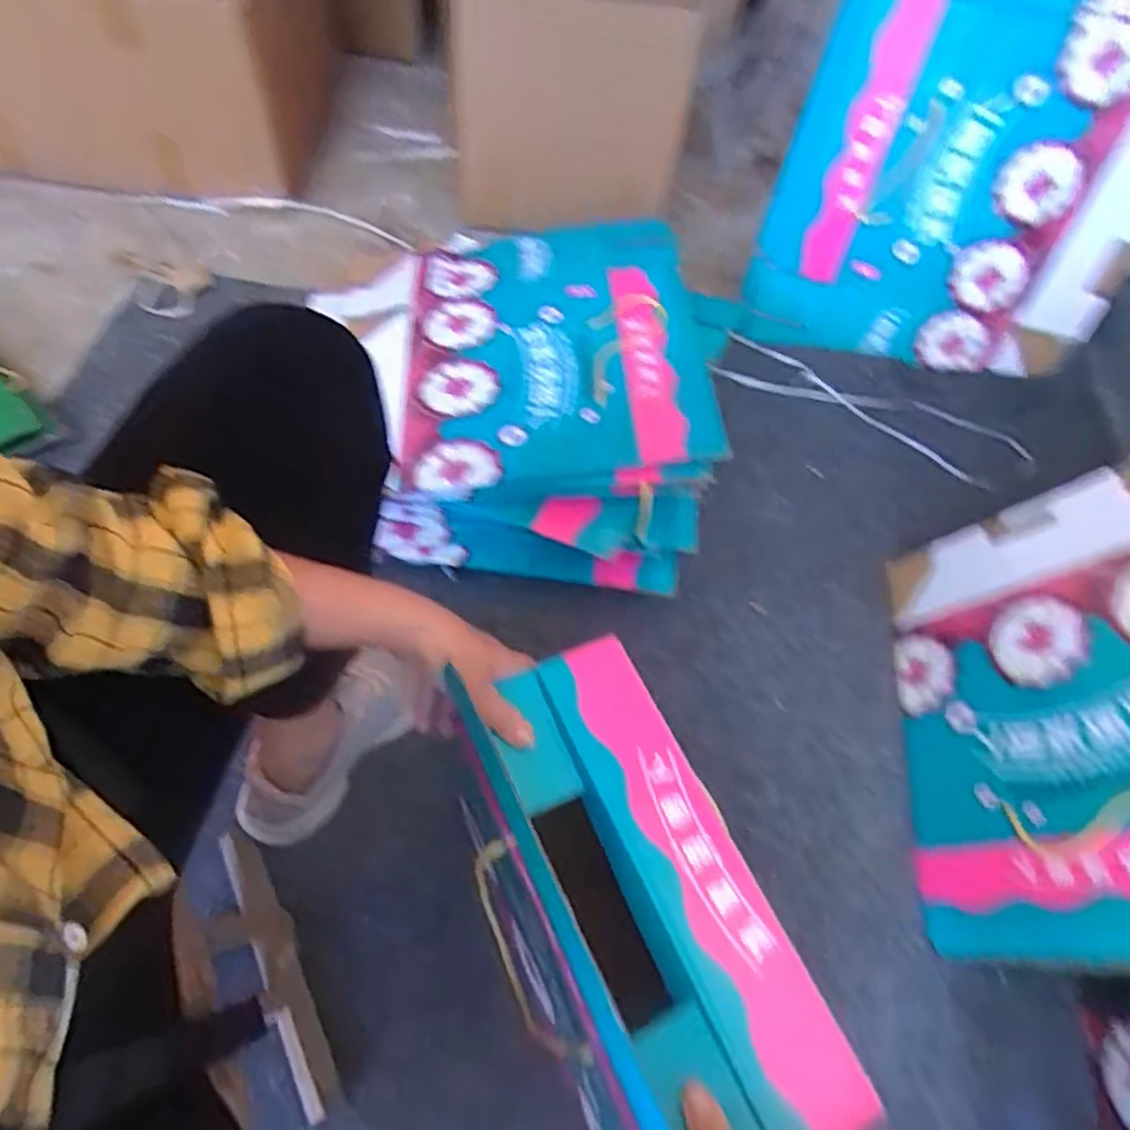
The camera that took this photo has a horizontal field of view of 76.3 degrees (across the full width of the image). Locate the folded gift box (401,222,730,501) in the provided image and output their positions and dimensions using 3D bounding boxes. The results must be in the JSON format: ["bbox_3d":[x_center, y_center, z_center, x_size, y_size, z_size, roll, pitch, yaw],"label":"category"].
[{"bbox_3d":[-0.014,-0.284,0.911,0.369,0.039,0.462,-6,55,2],"label":"folded gift box"}]

